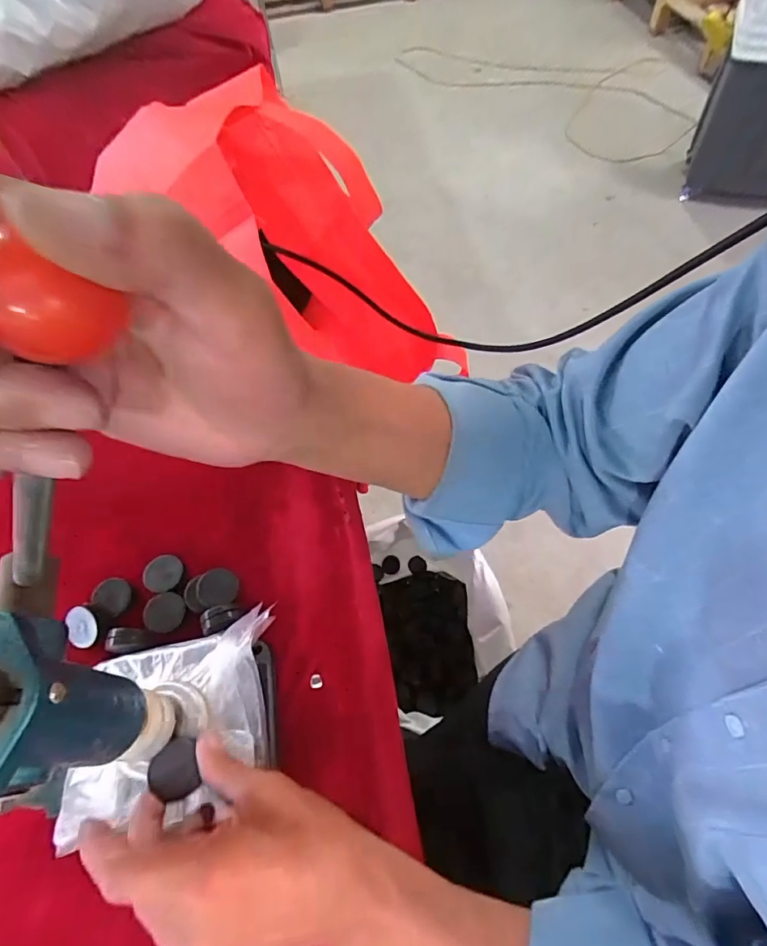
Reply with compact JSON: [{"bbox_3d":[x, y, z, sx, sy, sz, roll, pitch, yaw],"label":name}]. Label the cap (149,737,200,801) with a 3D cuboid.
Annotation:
[{"bbox_3d":[-0.130,0.184,0.300,0.026,0.011,0.033,-9,48,-20],"label":"cap"}]

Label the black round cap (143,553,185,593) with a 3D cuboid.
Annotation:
[{"bbox_3d":[-0.187,0.084,0.408,0.034,0.004,0.031,-1,60,2],"label":"black round cap"}]

